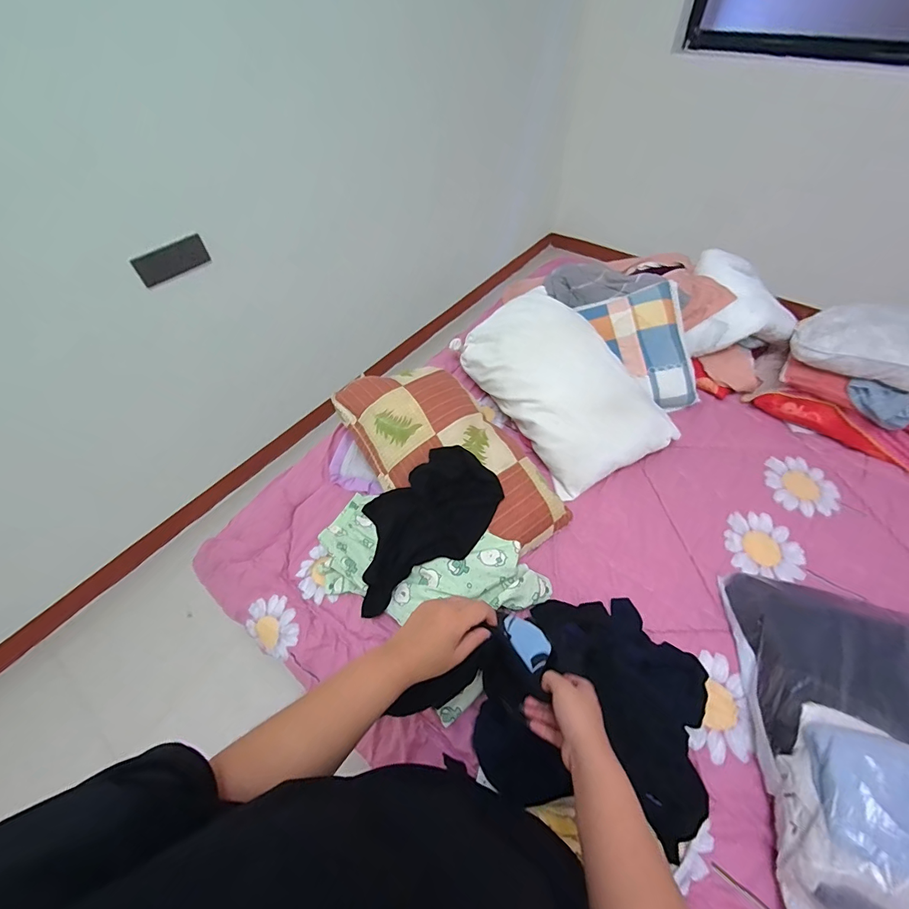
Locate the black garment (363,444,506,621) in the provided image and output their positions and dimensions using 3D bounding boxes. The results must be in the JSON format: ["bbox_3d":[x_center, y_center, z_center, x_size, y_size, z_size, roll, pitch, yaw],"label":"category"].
[{"bbox_3d":[-0.068,0.149,0.913,0.362,0.144,0.250,-20,54,-13],"label":"black garment"}]

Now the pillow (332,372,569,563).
[{"bbox_3d":[-0.013,-0.005,1.001,0.319,0.161,0.584,-36,59,-23],"label":"pillow"}]

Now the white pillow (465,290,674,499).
[{"bbox_3d":[0.288,-0.212,1.121,0.347,0.214,0.571,-25,55,-16],"label":"white pillow"}]

